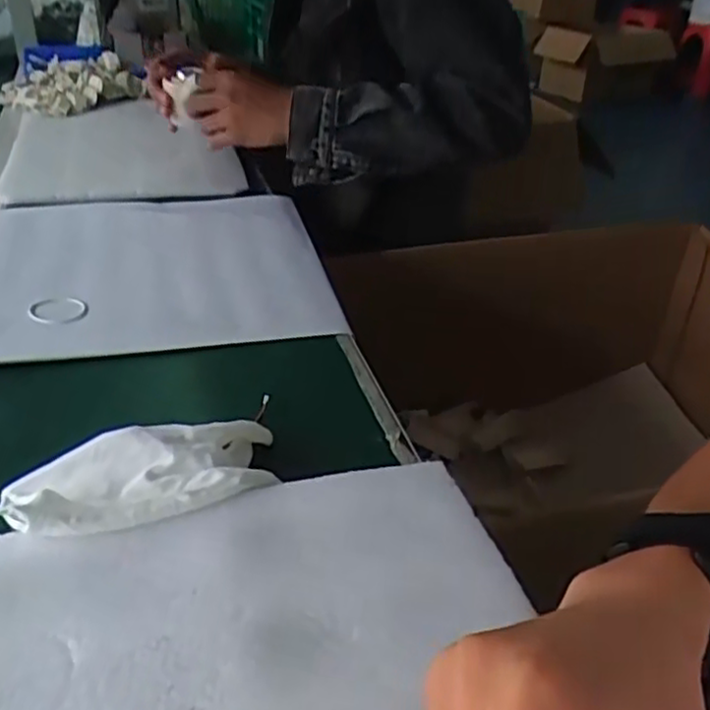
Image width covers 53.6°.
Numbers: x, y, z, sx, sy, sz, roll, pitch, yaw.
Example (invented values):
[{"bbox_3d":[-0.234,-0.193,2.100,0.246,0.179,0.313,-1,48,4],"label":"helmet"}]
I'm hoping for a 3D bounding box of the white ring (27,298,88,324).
[{"bbox_3d":[-0.249,-0.038,0.589,0.047,0.006,0.047,-7,33,-10],"label":"white ring"}]

